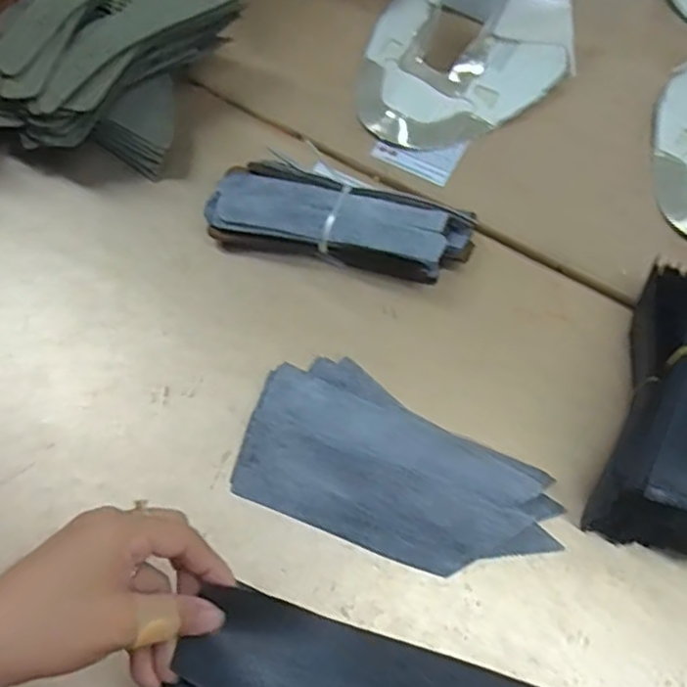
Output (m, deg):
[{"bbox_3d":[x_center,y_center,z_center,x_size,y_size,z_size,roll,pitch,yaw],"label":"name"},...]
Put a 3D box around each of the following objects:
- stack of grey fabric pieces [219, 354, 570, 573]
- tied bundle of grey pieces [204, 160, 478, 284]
[{"bbox_3d":[0.039,0.085,0.460,0.211,0.026,0.112,21,65,8],"label":"stack of grey fabric pieces"},{"bbox_3d":[-0.002,-0.097,0.535,0.208,0.043,0.073,15,64,4],"label":"tied bundle of grey pieces"}]

